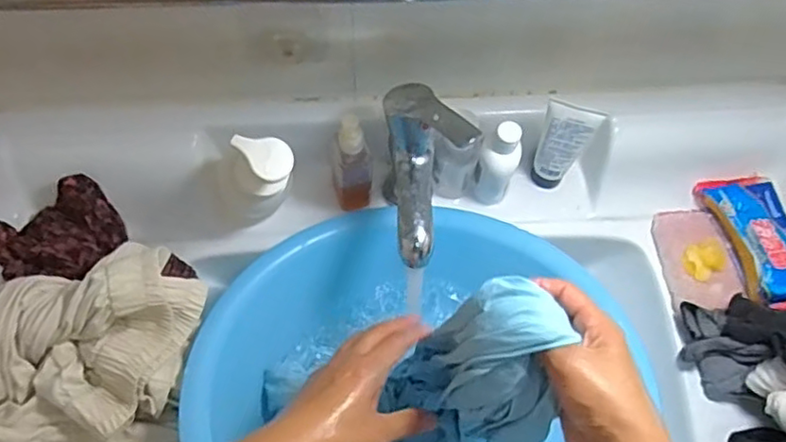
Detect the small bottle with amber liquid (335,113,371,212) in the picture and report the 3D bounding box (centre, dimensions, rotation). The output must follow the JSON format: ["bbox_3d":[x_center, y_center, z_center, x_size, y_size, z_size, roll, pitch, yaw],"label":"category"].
[{"bbox_3d":[-0.037,-0.049,0.596,0.032,0.133,0.029,-1,67,-3],"label":"small bottle with amber liquid"}]

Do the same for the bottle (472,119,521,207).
[{"bbox_3d":[0.103,-0.055,0.624,0.036,0.111,0.034,23,68,7],"label":"bottle"}]

